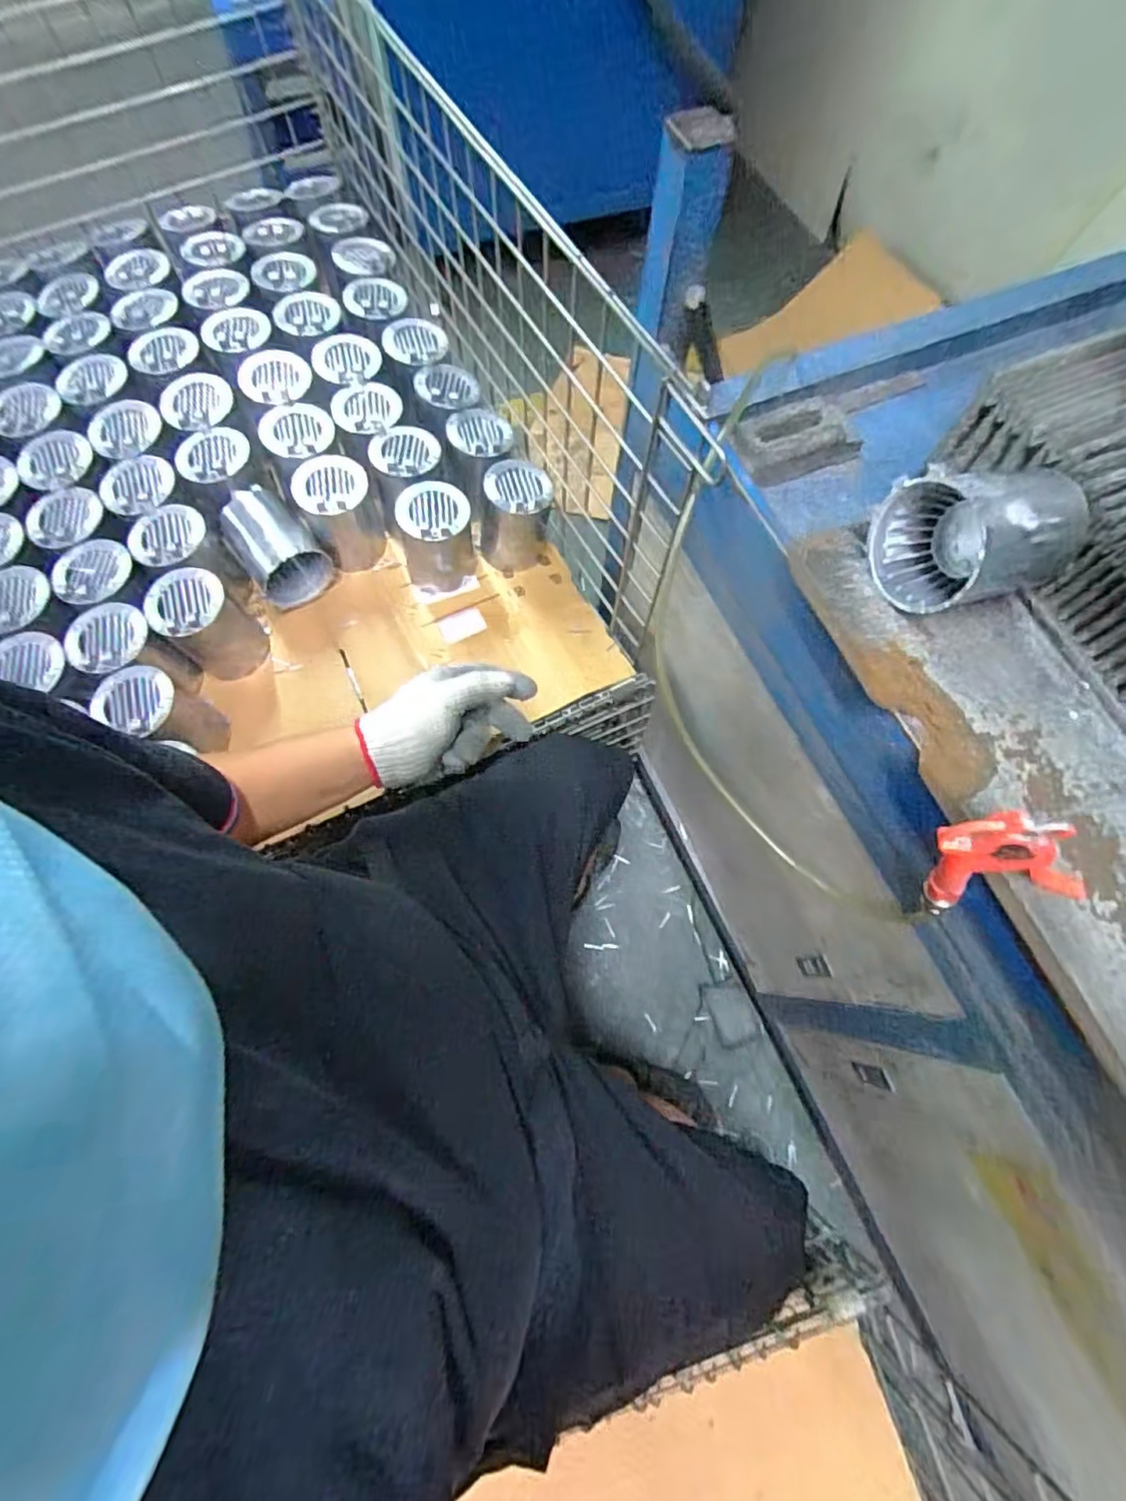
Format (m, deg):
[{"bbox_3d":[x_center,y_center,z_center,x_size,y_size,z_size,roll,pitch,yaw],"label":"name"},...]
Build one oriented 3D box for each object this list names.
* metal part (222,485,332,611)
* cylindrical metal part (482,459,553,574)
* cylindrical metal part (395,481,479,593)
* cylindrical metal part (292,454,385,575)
[{"bbox_3d":[-0.369,-0.254,0.781,0.088,0.091,0.118,-43,77,-14],"label":"metal part"},{"bbox_3d":[-0.063,-0.312,0.821,0.096,0.120,0.093,0,71,0],"label":"cylindrical metal part"},{"bbox_3d":[-0.164,-0.277,0.791,0.095,0.116,0.089,0,71,0],"label":"cylindrical metal part"},{"bbox_3d":[-0.283,-0.304,0.792,0.085,0.116,0.083,0,71,0],"label":"cylindrical metal part"}]

